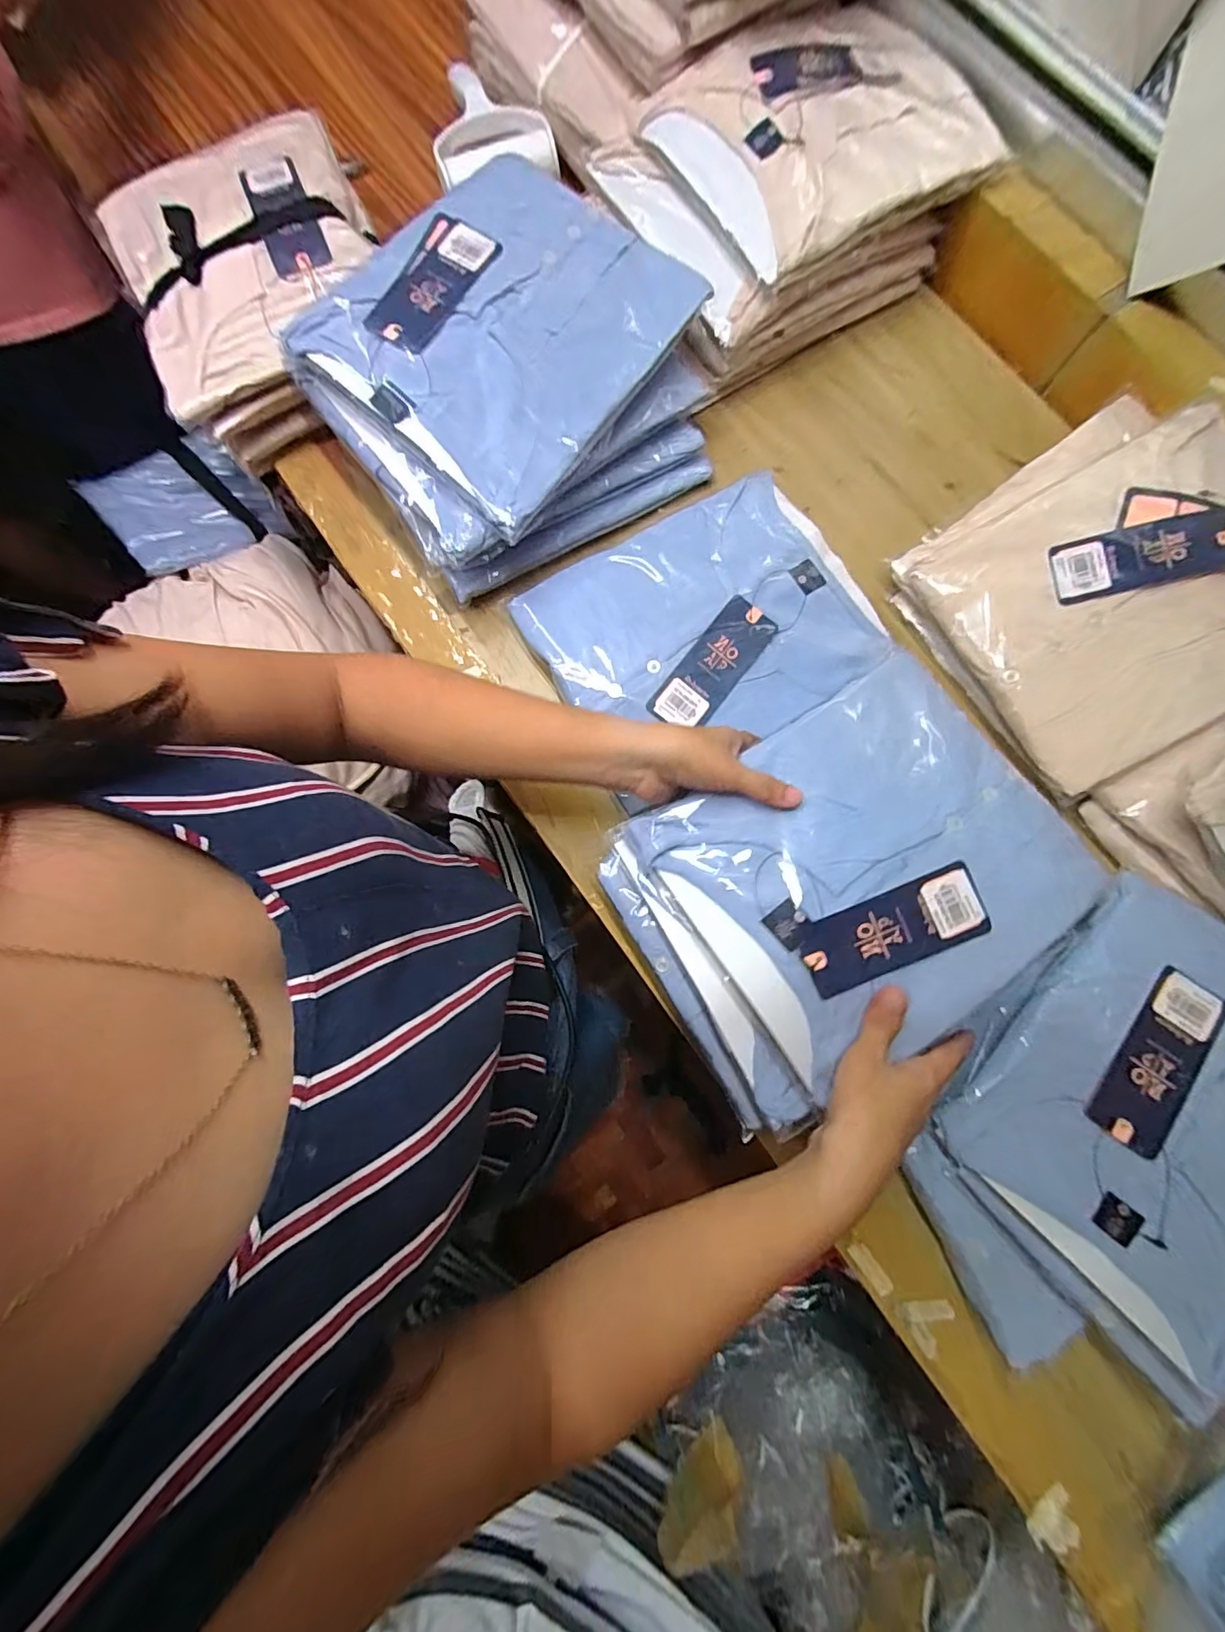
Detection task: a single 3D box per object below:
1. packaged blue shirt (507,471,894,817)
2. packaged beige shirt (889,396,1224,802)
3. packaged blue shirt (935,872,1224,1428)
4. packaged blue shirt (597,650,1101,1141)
[{"bbox_3d":[0.074,-0.153,0.431,0.250,0.019,0.201,-29,79,-7],"label":"packaged blue shirt"},{"bbox_3d":[0.389,-0.177,0.409,0.256,0.053,0.243,-32,83,6],"label":"packaged beige shirt"},{"bbox_3d":[0.366,0.198,0.348,0.250,0.030,0.224,-42,80,-9],"label":"packaged blue shirt"},{"bbox_3d":[0.156,0.040,0.352,0.274,0.050,0.205,-32,79,-7],"label":"packaged blue shirt"}]

